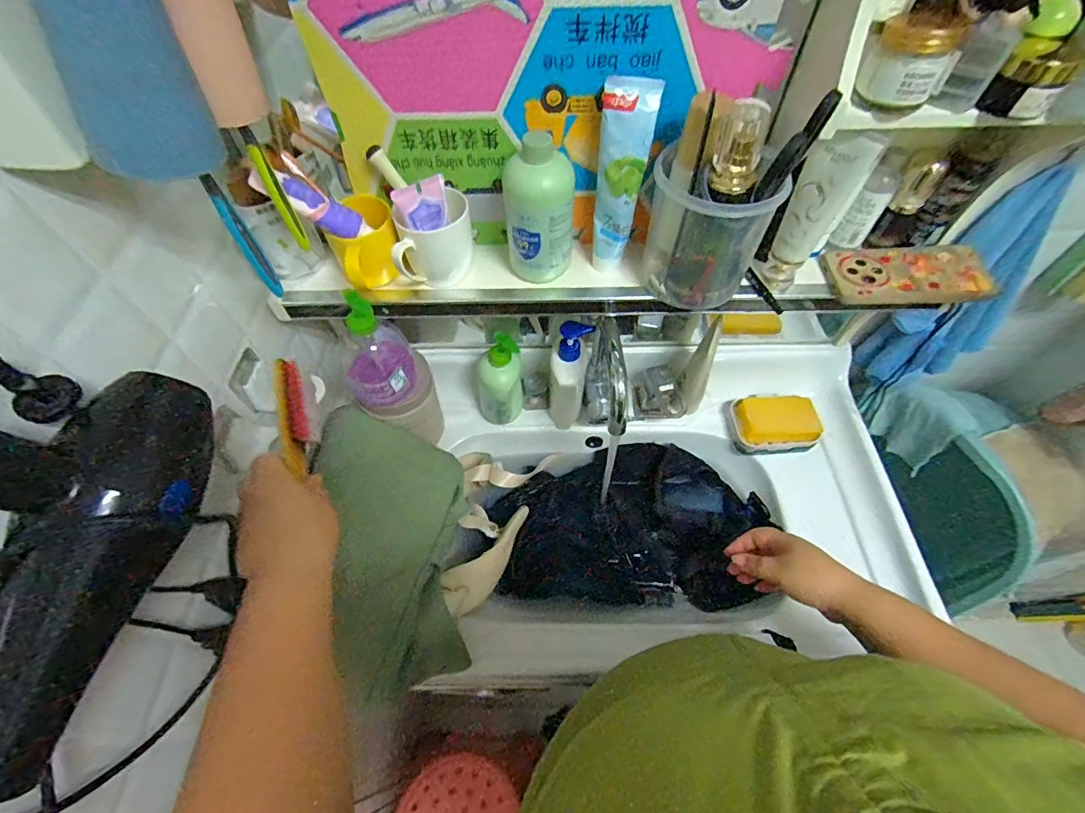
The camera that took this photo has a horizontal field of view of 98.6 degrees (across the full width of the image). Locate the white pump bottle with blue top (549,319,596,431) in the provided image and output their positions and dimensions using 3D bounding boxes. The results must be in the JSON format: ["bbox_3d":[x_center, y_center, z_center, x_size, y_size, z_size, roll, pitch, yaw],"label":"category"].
[{"bbox_3d":[0.040,-0.043,0.680,0.054,0.189,0.083,10,58,7],"label":"white pump bottle with blue top"}]

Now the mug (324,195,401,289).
[{"bbox_3d":[-0.187,-0.168,0.509,0.066,0.074,0.096,-17,58,-9],"label":"mug"}]

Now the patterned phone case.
[{"bbox_3d":[0.406,-0.146,0.519,0.166,0.012,0.079,1,66,7],"label":"patterned phone case"}]

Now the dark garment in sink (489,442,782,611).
[{"bbox_3d":[0.130,0.174,0.718,0.387,0.057,0.232,3,57,3],"label":"dark garment in sink"}]

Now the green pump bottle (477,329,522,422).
[{"bbox_3d":[-0.063,-0.037,0.684,0.069,0.151,0.059,-7,57,-4],"label":"green pump bottle"}]

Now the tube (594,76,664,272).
[{"bbox_3d":[0.077,-0.221,0.471,0.047,0.184,0.033,10,58,7],"label":"tube"}]

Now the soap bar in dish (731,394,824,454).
[{"bbox_3d":[0.361,0.024,0.728,0.128,0.043,0.090,3,57,3],"label":"soap bar in dish"}]

